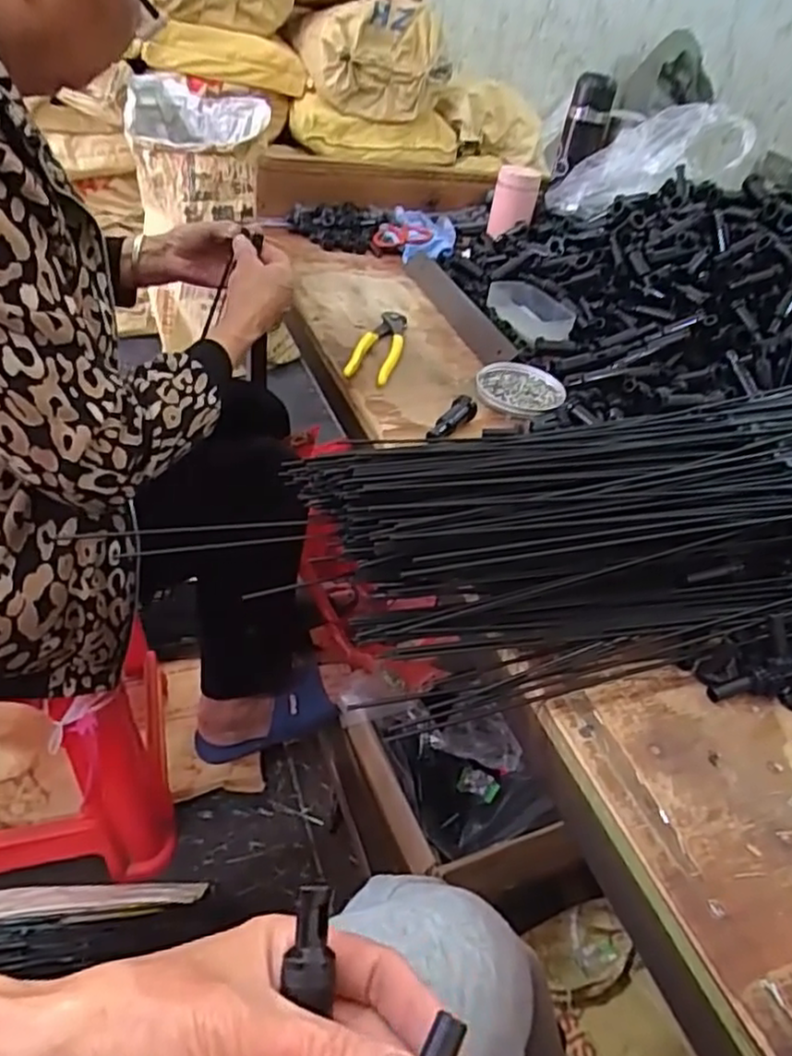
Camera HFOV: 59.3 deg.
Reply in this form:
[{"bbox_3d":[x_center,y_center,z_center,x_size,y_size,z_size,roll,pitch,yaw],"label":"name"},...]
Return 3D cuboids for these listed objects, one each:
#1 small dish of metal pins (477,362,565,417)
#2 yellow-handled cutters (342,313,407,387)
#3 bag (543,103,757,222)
[{"bbox_3d":[0.130,-0.144,0.722,0.091,0.013,0.088,6,39,-6],"label":"small dish of metal pins"},{"bbox_3d":[-0.016,-0.203,0.771,0.044,0.014,0.169,14,39,4],"label":"yellow-handled cutters"},{"bbox_3d":[0.365,-0.532,1.027,0.290,0.096,0.128,-15,33,26],"label":"bag"}]

